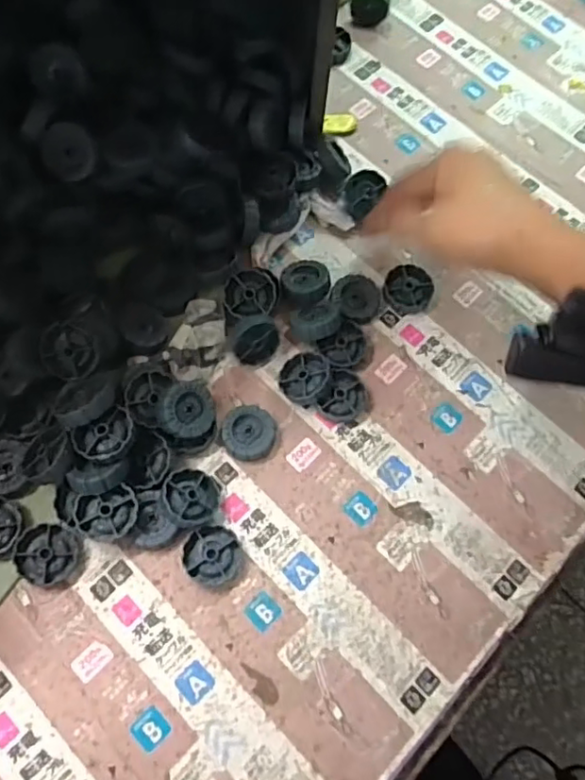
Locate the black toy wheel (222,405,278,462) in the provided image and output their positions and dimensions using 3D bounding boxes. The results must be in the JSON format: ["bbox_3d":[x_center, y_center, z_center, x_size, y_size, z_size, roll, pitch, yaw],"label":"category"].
[{"bbox_3d":[-0.030,0.031,0.431,0.037,0.015,0.036,1,70,-4],"label":"black toy wheel"}]

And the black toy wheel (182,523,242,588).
[{"bbox_3d":[-0.053,0.109,0.400,0.036,0.013,0.039,1,70,-4],"label":"black toy wheel"}]

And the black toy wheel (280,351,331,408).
[{"bbox_3d":[0.009,-0.009,0.441,0.039,0.015,0.036,34,82,34],"label":"black toy wheel"}]

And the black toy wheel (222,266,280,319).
[{"bbox_3d":[-0.031,-0.073,0.454,0.040,0.012,0.039,1,70,-4],"label":"black toy wheel"}]

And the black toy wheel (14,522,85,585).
[{"bbox_3d":[-0.159,0.106,0.392,0.038,0.012,0.036,1,70,-4],"label":"black toy wheel"}]

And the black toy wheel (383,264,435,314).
[{"bbox_3d":[0.092,-0.079,0.477,0.037,0.013,0.038,1,70,-4],"label":"black toy wheel"}]

